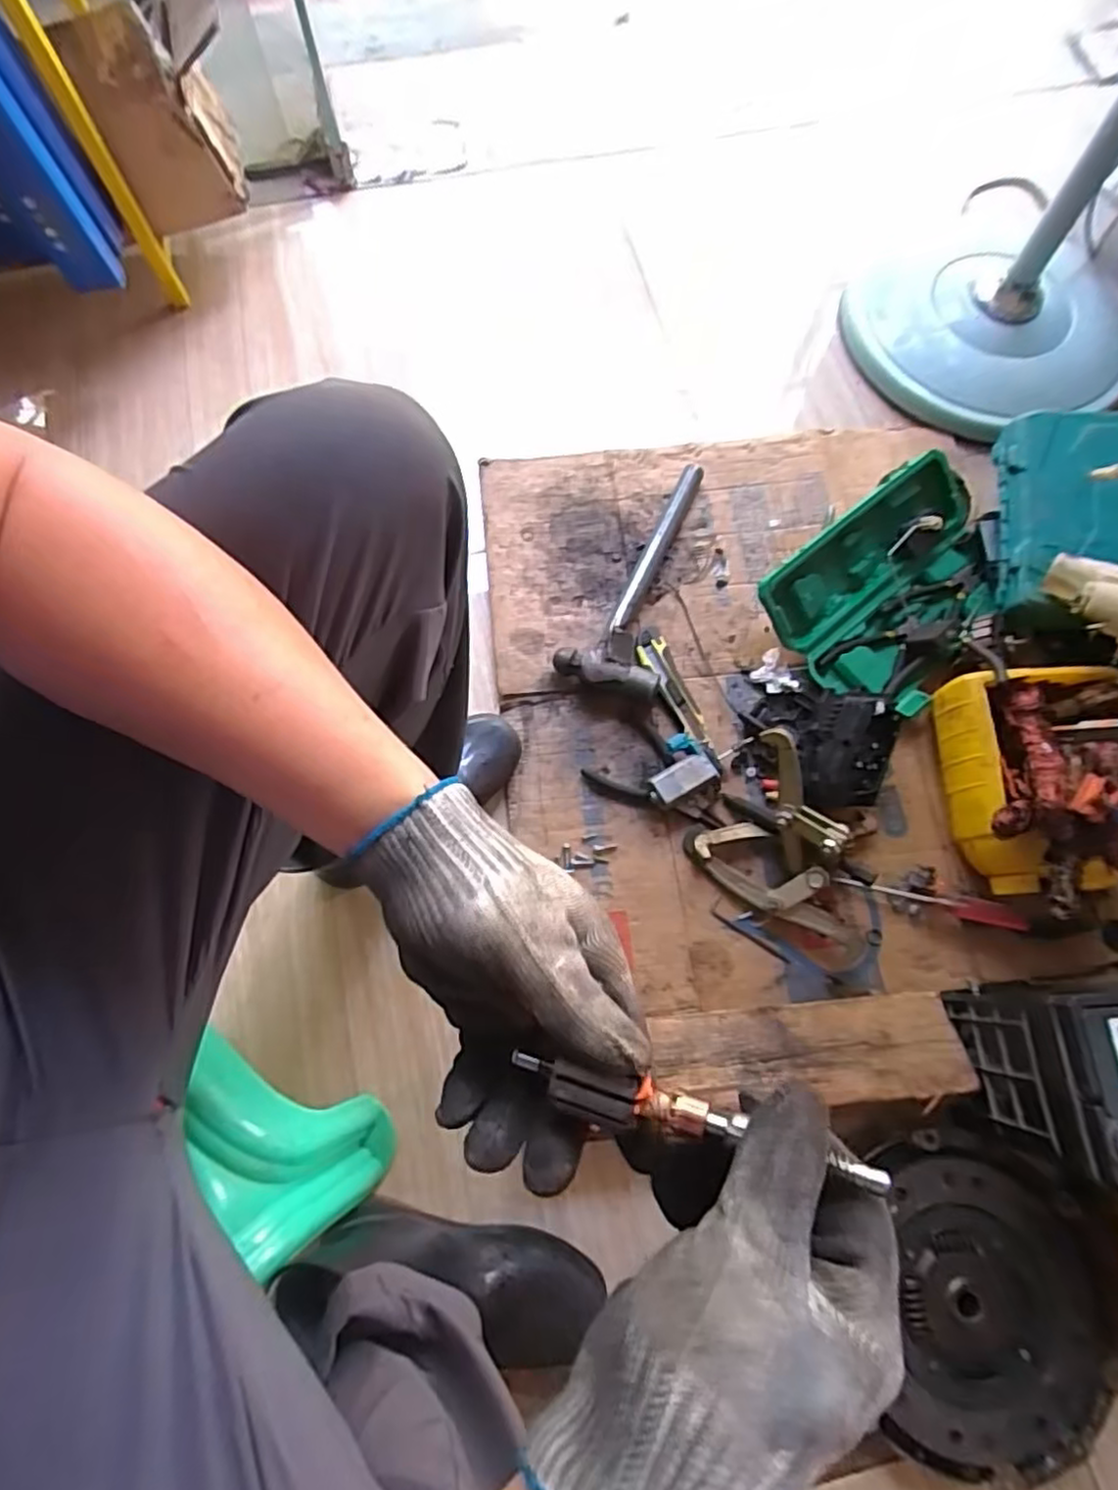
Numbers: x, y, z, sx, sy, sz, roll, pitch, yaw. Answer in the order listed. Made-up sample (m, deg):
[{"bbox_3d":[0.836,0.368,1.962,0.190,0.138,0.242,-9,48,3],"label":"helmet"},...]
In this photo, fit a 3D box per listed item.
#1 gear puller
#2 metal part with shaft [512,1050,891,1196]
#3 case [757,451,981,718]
[{"bbox_3d":[0.221,0.109,0.683,0.125,0.098,0.205,-33,76,-10],"label":"gear puller"},{"bbox_3d":[0.047,0.138,0.253,0.131,0.017,0.016,7,72,17],"label":"metal part with shaft"},{"bbox_3d":[0.395,-0.181,0.793,0.306,0.080,0.212,-39,77,-11],"label":"case"}]

